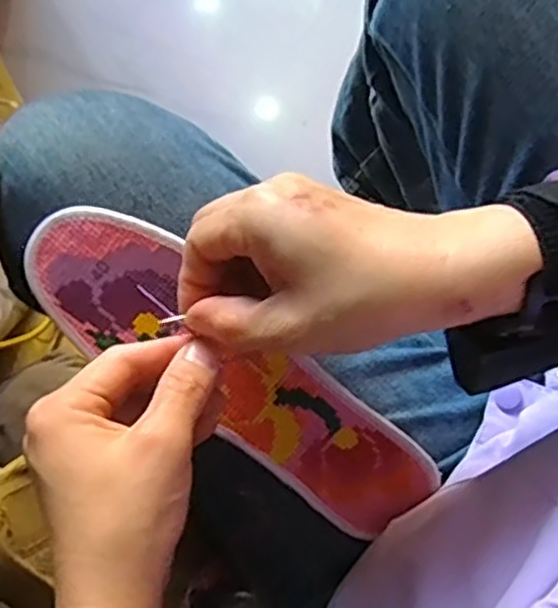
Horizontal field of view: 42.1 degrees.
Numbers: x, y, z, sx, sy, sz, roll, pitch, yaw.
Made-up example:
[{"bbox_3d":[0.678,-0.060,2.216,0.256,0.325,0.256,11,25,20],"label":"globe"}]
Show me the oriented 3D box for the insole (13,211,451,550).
[{"bbox_3d":[-0.023,0.037,0.362,0.227,0.007,0.068,41,97,-7],"label":"insole"}]

